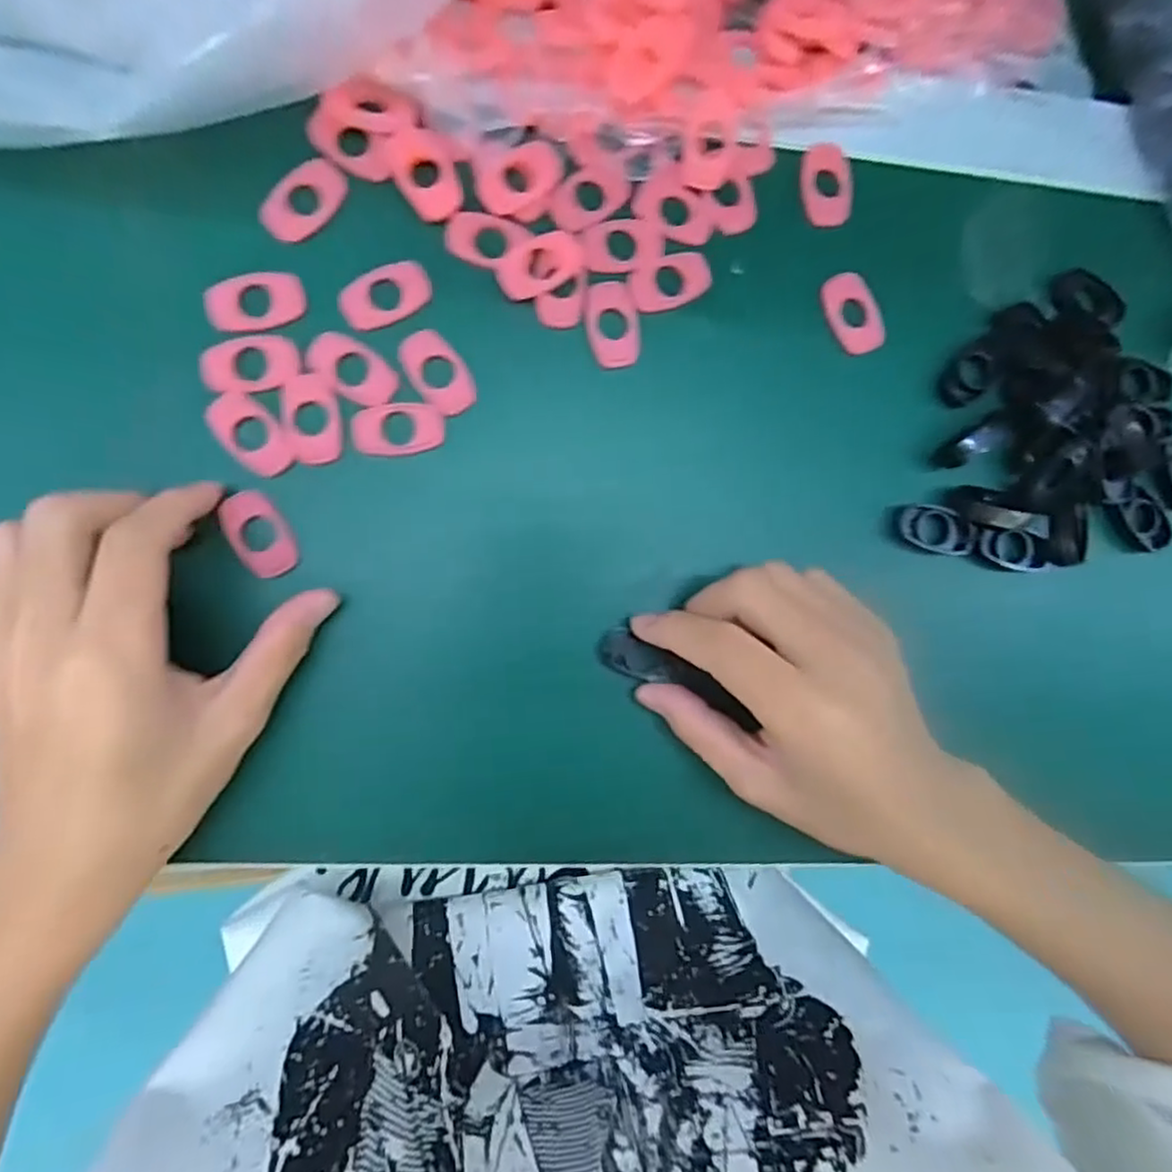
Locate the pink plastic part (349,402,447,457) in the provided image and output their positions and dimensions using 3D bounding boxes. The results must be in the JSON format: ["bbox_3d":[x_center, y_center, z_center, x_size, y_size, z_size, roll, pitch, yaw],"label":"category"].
[{"bbox_3d":[-0.069,-0.058,0.250,0.033,0.006,0.018,-7,91,-8],"label":"pink plastic part"}]

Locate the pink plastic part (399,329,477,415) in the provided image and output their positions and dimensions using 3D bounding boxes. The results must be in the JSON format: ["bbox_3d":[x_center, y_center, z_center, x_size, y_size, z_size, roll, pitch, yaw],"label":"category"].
[{"bbox_3d":[-0.056,-0.080,0.253,0.020,0.004,0.032,-36,94,-7],"label":"pink plastic part"}]

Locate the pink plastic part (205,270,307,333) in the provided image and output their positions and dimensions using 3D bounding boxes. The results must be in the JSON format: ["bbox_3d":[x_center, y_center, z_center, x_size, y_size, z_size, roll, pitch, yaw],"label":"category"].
[{"bbox_3d":[-0.120,-0.105,0.245,0.034,0.004,0.019,-16,92,-8],"label":"pink plastic part"}]

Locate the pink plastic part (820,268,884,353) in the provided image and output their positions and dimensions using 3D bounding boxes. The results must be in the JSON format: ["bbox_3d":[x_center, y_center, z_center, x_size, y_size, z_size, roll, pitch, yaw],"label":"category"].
[{"bbox_3d":[0.111,-0.113,0.278,0.019,0.005,0.034,-26,93,-7],"label":"pink plastic part"}]

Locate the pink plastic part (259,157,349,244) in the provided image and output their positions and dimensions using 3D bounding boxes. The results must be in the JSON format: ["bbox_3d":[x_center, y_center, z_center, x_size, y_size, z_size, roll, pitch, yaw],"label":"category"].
[{"bbox_3d":[-0.104,-0.143,0.250,0.019,0.006,0.034,44,84,-6],"label":"pink plastic part"}]

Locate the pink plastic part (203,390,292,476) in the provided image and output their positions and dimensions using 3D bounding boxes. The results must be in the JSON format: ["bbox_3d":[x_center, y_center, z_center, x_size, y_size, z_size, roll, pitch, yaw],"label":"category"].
[{"bbox_3d":[-0.122,-0.055,0.245,0.019,0.005,0.033,-42,95,-6],"label":"pink plastic part"}]

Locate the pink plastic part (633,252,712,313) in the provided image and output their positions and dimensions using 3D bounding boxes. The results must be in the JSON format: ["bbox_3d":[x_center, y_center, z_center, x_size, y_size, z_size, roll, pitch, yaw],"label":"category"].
[{"bbox_3d":[0.034,-0.120,0.264,0.033,0.004,0.019,-23,93,-7],"label":"pink plastic part"}]

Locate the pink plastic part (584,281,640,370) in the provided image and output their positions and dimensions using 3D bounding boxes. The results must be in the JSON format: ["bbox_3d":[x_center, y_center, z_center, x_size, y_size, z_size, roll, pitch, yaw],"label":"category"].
[{"bbox_3d":[0.010,-0.102,0.263,0.021,0.004,0.032,-10,91,-8],"label":"pink plastic part"}]

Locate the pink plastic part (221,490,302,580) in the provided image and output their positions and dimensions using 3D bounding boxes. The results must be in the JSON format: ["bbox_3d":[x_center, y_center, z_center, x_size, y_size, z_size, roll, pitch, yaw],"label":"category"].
[{"bbox_3d":[-0.119,-0.019,0.247,0.019,0.005,0.032,-33,94,-17],"label":"pink plastic part"}]

